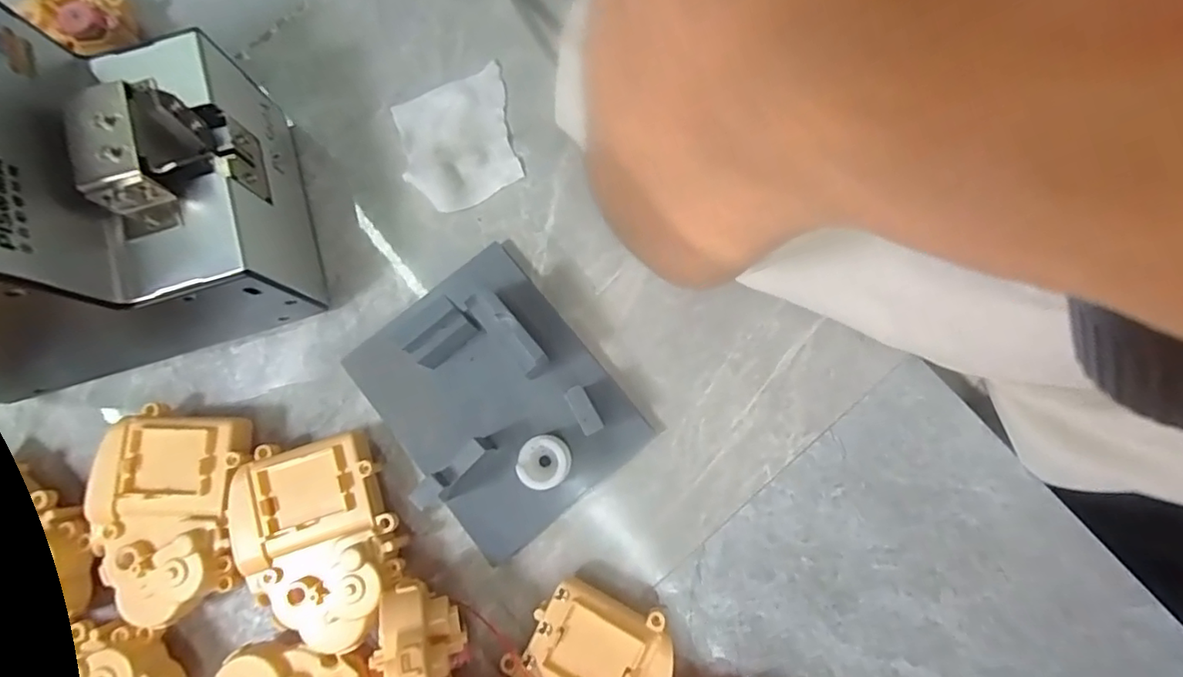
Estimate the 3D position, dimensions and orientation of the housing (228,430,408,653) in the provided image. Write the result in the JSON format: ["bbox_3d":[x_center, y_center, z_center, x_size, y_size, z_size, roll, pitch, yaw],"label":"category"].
[{"bbox_3d":[-0.136,0.100,0.291,0.074,0.030,0.098,-22,81,-1],"label":"housing"}]

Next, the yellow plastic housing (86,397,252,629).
[{"bbox_3d":[-0.214,0.088,0.300,0.075,0.036,0.099,1,81,3],"label":"yellow plastic housing"}]

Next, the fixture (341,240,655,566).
[{"bbox_3d":[-0.052,0.029,0.302,0.108,0.042,0.137,-39,81,-4],"label":"fixture"}]

